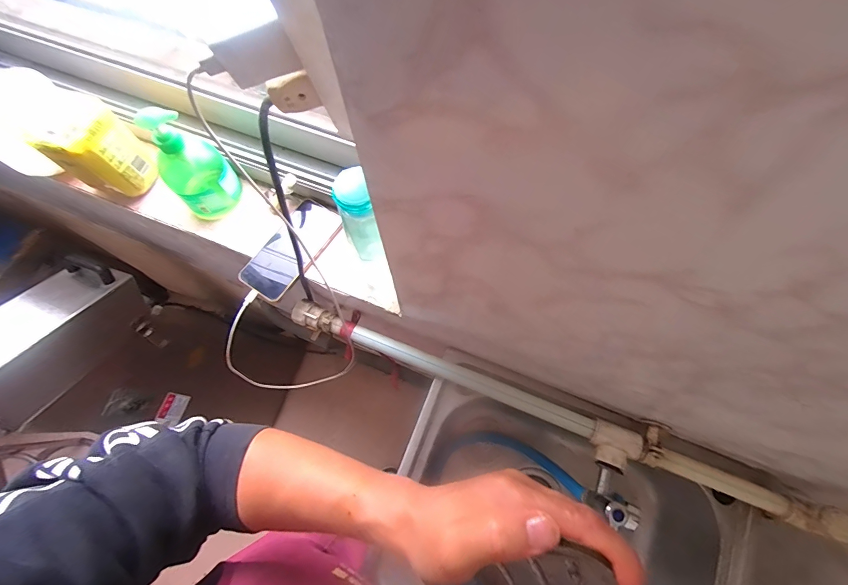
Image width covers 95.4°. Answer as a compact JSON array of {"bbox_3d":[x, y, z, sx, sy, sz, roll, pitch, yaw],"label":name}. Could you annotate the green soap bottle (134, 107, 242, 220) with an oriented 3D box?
[{"bbox_3d":[-0.317,-0.173,0.512,0.077,0.155,0.079,40,76,15],"label":"green soap bottle"}]

